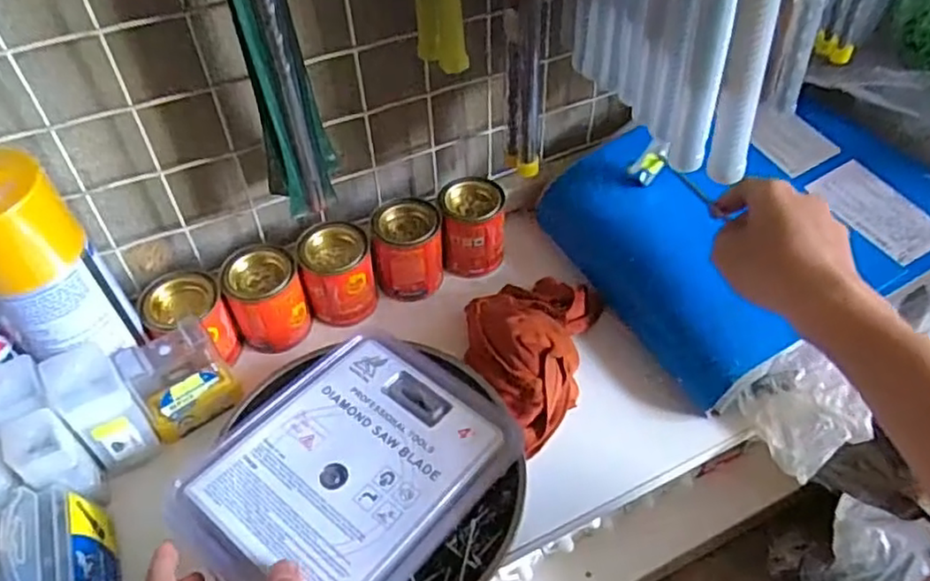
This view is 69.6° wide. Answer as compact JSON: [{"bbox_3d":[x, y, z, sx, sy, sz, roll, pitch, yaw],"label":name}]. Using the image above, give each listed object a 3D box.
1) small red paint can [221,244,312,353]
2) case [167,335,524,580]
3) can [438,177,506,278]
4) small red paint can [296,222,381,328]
[{"bbox_3d":[-0.150,0.008,0.511,0.057,0.067,0.054,-21,48,-15],"label":"small red paint can"},{"bbox_3d":[-0.069,0.108,0.405,0.139,0.028,0.176,28,54,28],"label":"case"},{"bbox_3d":[0.007,-0.050,0.559,0.050,0.070,0.047,-2,45,2],"label":"can"},{"bbox_3d":[-0.099,-0.010,0.528,0.054,0.070,0.047,-17,47,-12],"label":"small red paint can"}]

